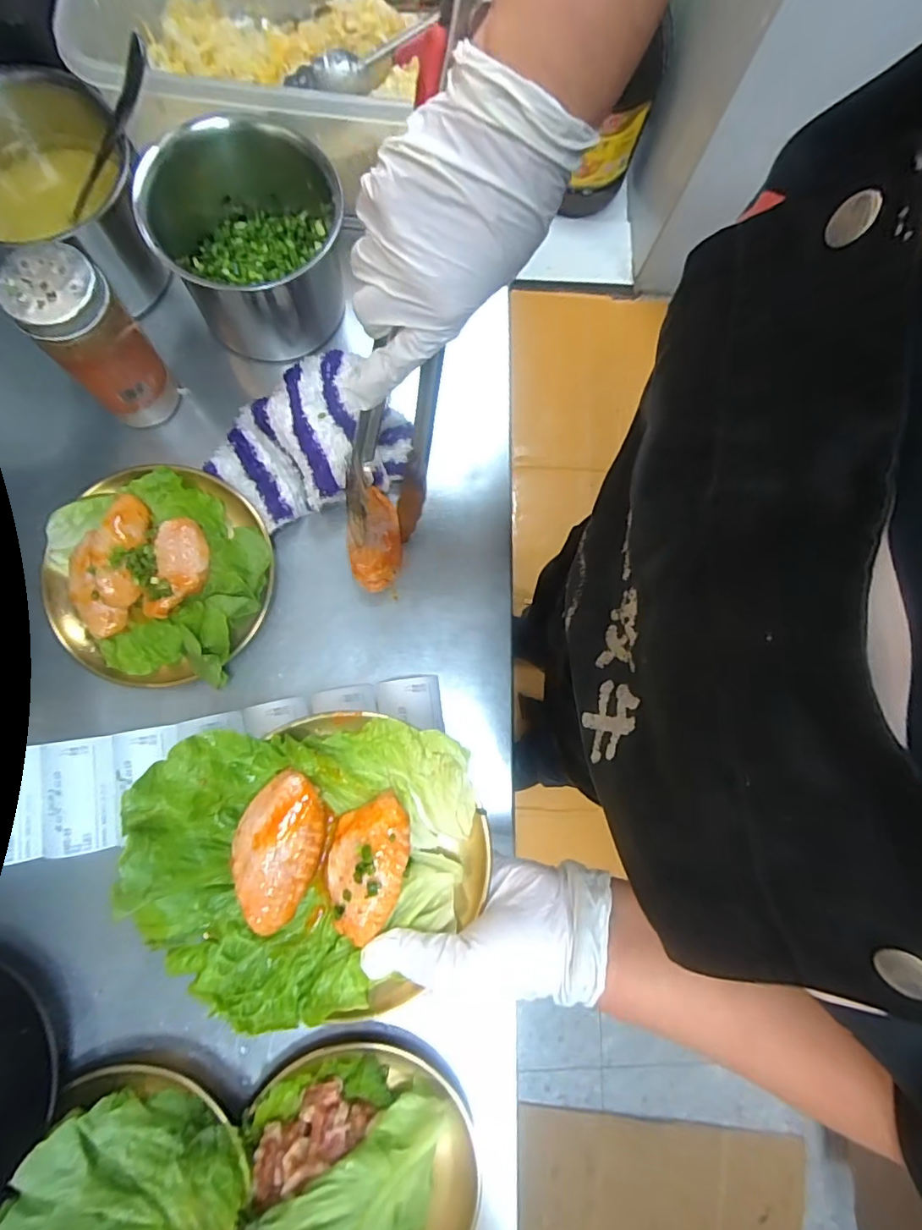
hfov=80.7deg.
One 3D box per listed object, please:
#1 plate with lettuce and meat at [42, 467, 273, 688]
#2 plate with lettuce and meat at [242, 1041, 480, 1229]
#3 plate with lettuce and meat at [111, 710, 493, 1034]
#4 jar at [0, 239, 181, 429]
[{"bbox_3d":[-0.227,-0.032,0.401,0.156,0.034,0.161,0,80,-1],"label":"plate with lettuce and meat"},{"bbox_3d":[-0.063,0.374,0.345,0.143,0.052,0.151,0,80,-1],"label":"plate with lettuce and meat"},{"bbox_3d":[-0.080,0.137,0.302,0.184,0.050,0.156,1,80,-1],"label":"plate with lettuce and meat"},{"bbox_3d":[-0.248,-0.185,0.378,0.062,0.118,0.061,0,80,-1],"label":"jar"}]

